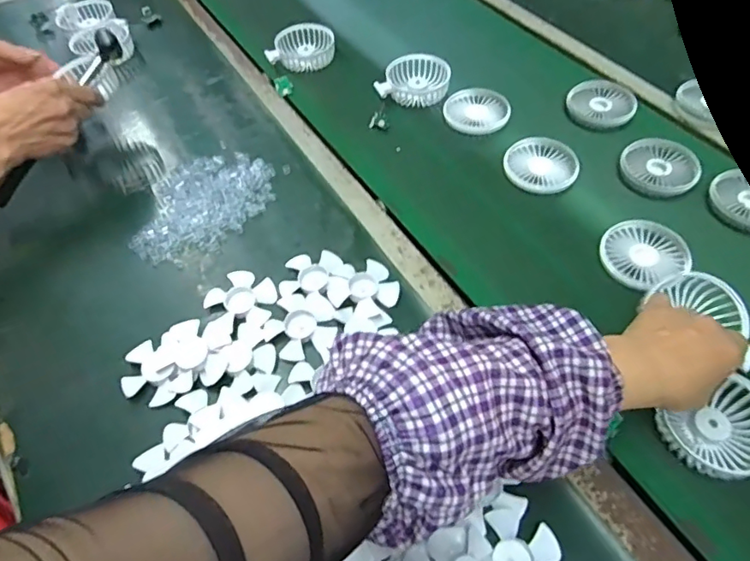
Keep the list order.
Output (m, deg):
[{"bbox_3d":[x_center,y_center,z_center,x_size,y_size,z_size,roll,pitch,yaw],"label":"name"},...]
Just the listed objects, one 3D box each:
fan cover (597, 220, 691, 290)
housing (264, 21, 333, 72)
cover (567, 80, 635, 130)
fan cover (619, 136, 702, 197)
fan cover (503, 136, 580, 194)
[{"bbox_3d":[0.283,-0.030,0.547,0.088,0.011,0.080,-19,54,-14],"label":"fan cover"},{"bbox_3d":[-0.109,-0.358,0.788,0.091,0.026,0.084,9,53,7],"label":"housing"},{"bbox_3d":[0.308,-0.245,0.703,0.085,0.013,0.096,16,54,13],"label":"cover"},{"bbox_3d":[0.346,-0.140,0.628,0.085,0.016,0.089,14,54,11],"label":"fan cover"},{"bbox_3d":[0.206,-0.145,0.636,0.087,0.013,0.093,25,57,19],"label":"fan cover"}]

